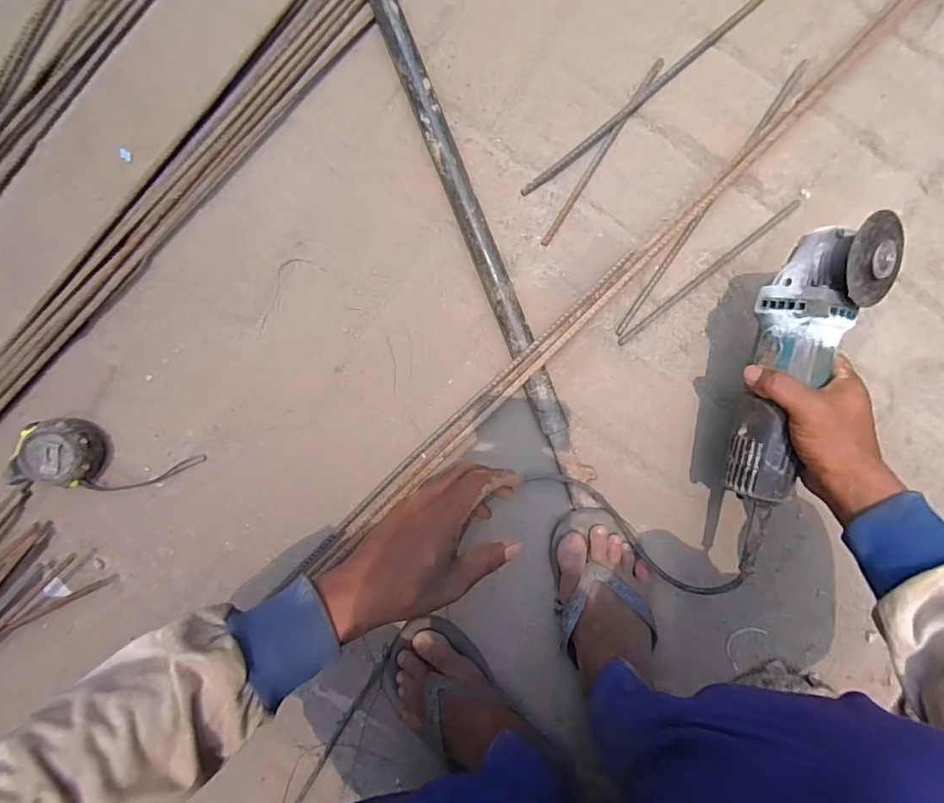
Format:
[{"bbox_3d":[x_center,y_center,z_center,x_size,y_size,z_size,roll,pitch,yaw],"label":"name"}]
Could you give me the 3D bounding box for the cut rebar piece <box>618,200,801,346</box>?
[{"bbox_3d":[0.262,-0.143,0.553,0.248,0.009,0.010,-38,94,3],"label":"cut rebar piece"}]

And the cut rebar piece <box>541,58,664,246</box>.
[{"bbox_3d":[0.141,-0.270,0.545,0.013,0.007,0.225,32,94,-3],"label":"cut rebar piece"}]

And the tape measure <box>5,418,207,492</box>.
[{"bbox_3d":[-0.405,0.065,0.552,0.184,0.042,0.077,8,95,-1],"label":"tape measure"}]

